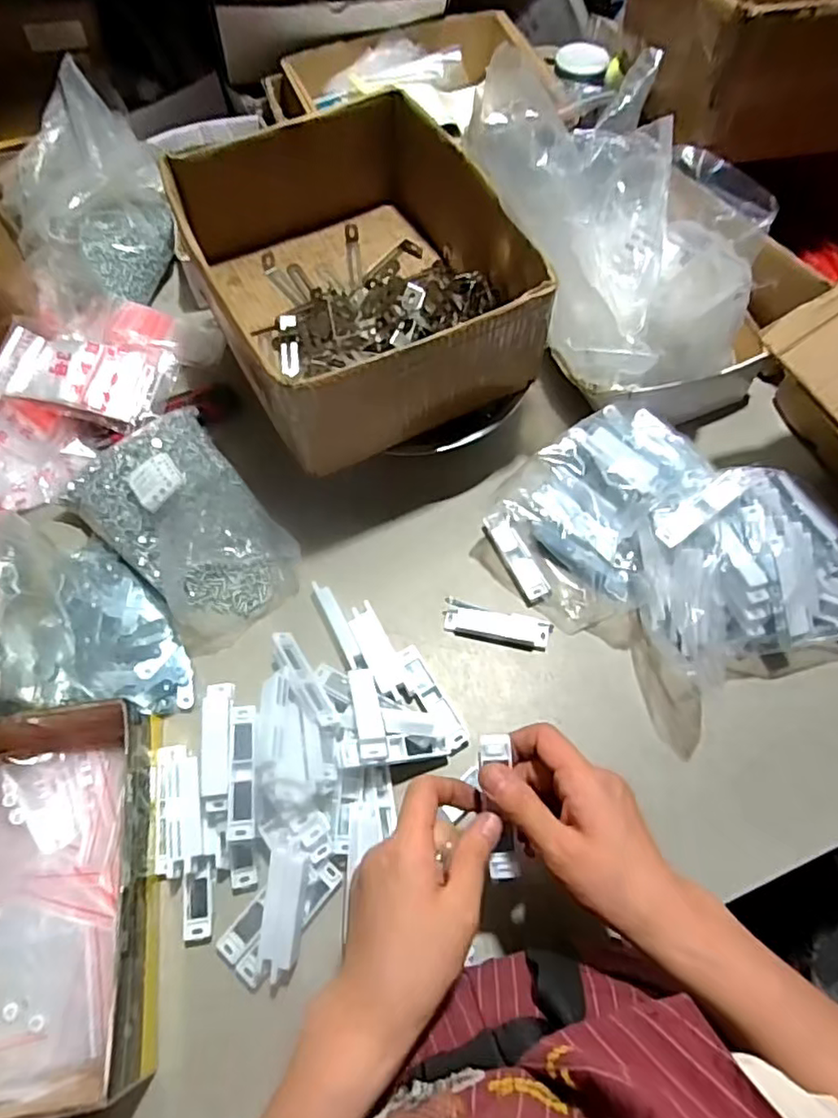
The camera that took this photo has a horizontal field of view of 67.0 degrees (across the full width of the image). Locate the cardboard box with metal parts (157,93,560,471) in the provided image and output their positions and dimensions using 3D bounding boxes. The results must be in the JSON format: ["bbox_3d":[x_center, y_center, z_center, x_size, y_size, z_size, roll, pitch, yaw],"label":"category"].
[{"bbox_3d":[-0.058,-0.265,0.594,0.255,0.112,0.306,-25,66,-11],"label":"cardboard box with metal parts"}]

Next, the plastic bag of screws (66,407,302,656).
[{"bbox_3d":[-0.216,-0.039,0.591,0.136,0.087,0.215,-40,70,-16],"label":"plastic bag of screws"}]

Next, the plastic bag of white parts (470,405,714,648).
[{"bbox_3d":[0.161,-0.052,0.597,0.164,0.068,0.213,25,67,13],"label":"plastic bag of white parts"}]

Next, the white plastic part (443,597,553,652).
[{"bbox_3d":[0.072,0.062,0.582,0.096,0.012,0.031,10,65,6],"label":"white plastic part"}]

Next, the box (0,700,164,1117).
[{"bbox_3d":[-0.290,0.250,0.453,0.184,0.064,0.267,-8,64,-3],"label":"box"}]

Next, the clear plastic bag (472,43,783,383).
[{"bbox_3d":[0.217,-0.316,0.618,0.225,0.181,0.270,-36,69,-15],"label":"clear plastic bag"}]

